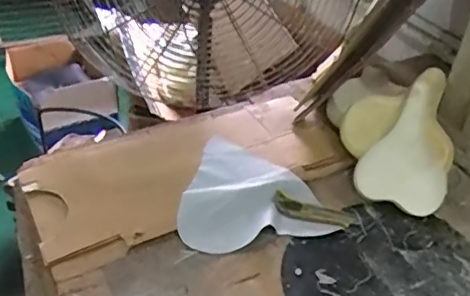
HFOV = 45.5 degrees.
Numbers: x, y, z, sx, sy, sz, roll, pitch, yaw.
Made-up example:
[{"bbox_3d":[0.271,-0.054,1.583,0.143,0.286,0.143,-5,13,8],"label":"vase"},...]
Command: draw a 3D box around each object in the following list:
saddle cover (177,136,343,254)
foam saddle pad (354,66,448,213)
[{"bbox_3d":[0.008,0.068,1.016,0.243,0.030,0.266,-10,41,-14],"label":"saddle cover"},{"bbox_3d":[0.313,-0.028,1.036,0.168,0.050,0.299,9,71,5],"label":"foam saddle pad"}]

